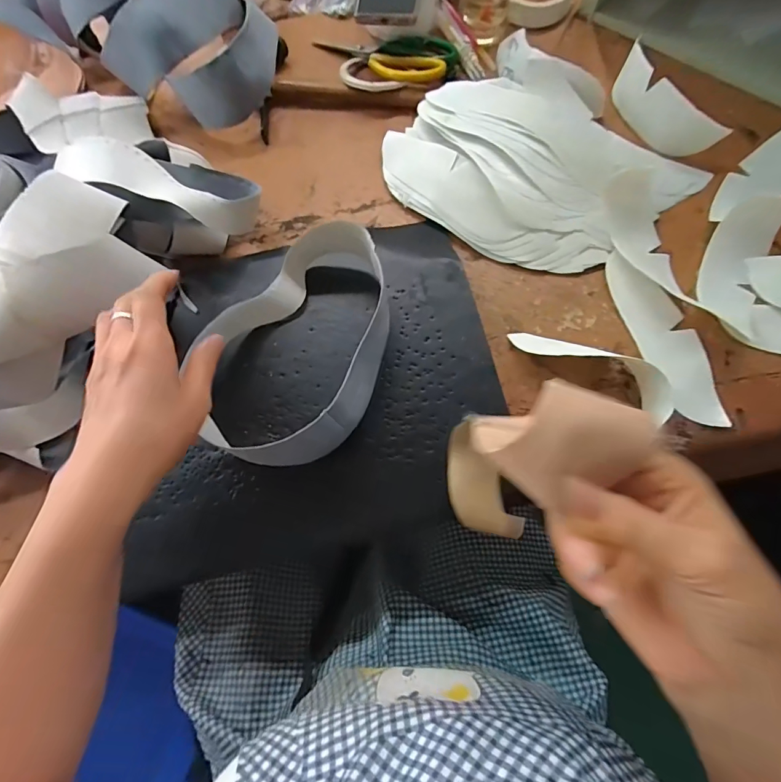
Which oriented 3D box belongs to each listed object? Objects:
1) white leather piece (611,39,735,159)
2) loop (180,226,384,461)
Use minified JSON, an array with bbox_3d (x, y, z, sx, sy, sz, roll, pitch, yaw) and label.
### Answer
[{"bbox_3d":[0.308,-0.327,0.476,0.054,0.047,0.148,-38,75,-9],"label":"white leather piece"},{"bbox_3d":[-0.085,-0.055,0.388,0.157,0.066,0.241,8,77,3],"label":"loop"}]

